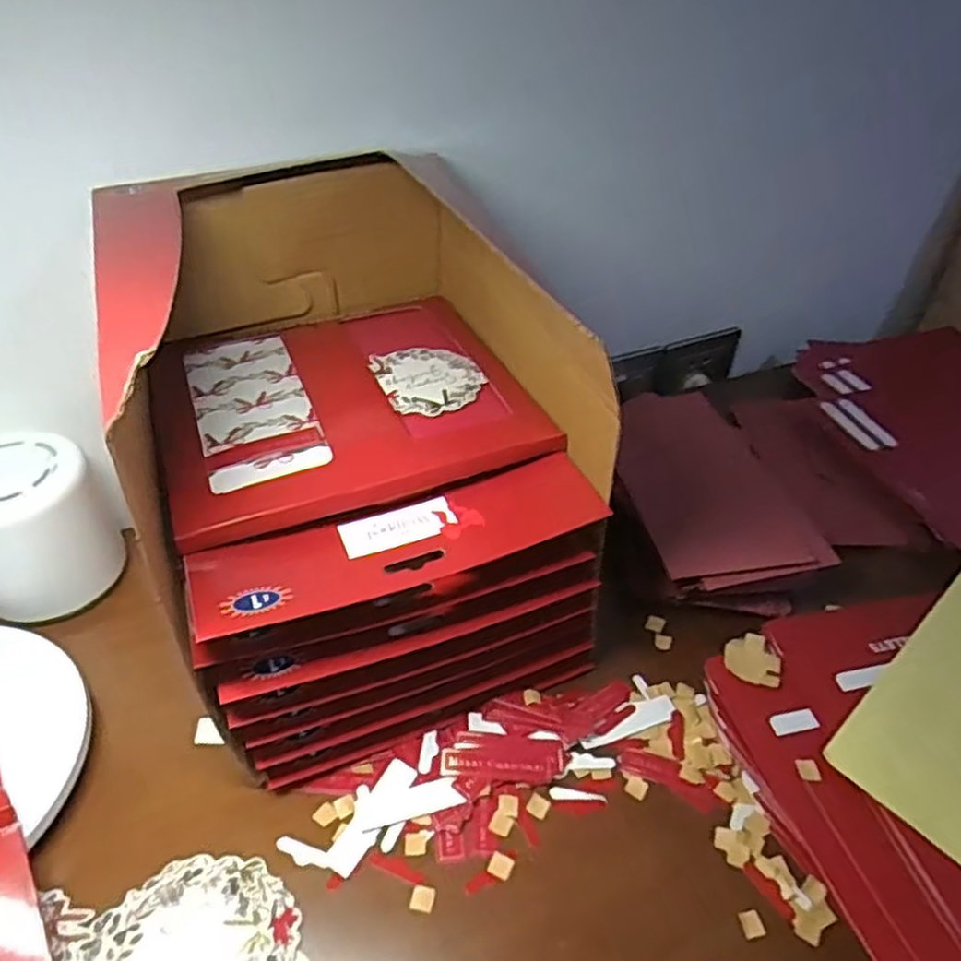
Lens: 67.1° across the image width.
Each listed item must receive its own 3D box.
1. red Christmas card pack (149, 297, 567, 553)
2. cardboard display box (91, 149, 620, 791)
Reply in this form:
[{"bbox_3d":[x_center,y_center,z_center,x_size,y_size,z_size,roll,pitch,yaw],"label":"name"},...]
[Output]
[{"bbox_3d":[-0.077,-0.049,0.404,0.190,0.019,0.186,-14,43,-19],"label":"red Christmas card pack"},{"bbox_3d":[-0.073,-0.023,0.413,0.201,0.217,0.255,-14,45,-18],"label":"cardboard display box"}]

